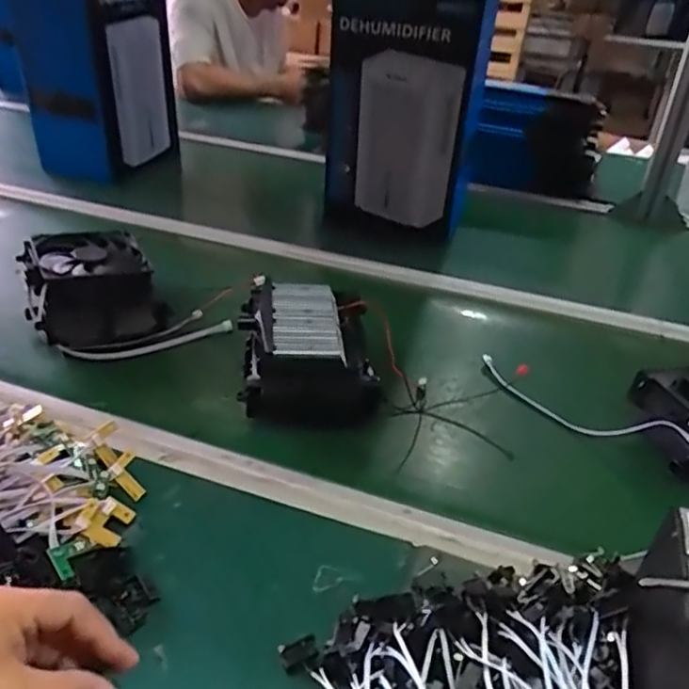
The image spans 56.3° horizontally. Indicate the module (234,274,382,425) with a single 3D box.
[{"bbox_3d":[-0.039,0.002,0.708,0.144,0.080,0.164,-1,34,-7],"label":"module"}]

